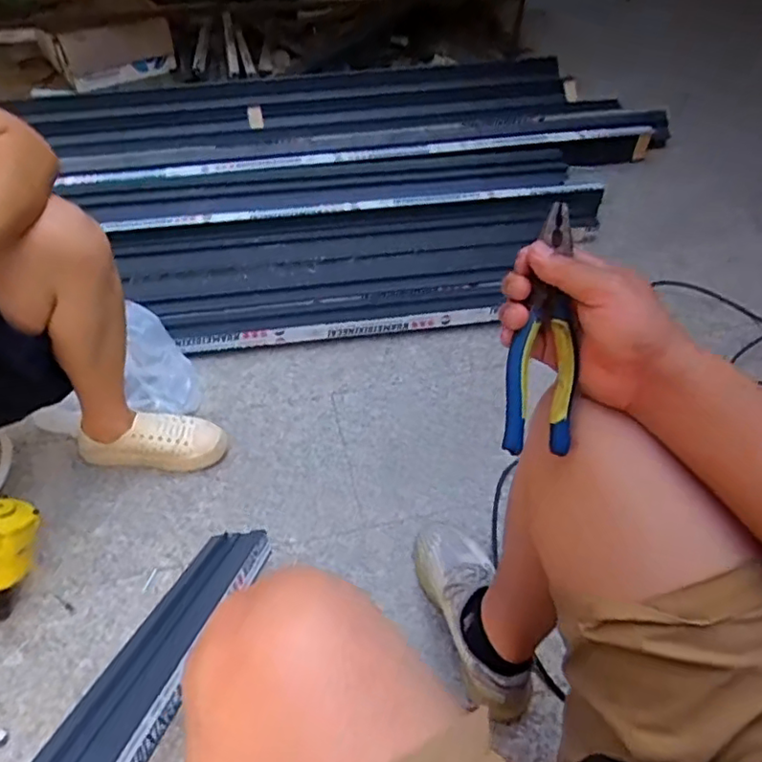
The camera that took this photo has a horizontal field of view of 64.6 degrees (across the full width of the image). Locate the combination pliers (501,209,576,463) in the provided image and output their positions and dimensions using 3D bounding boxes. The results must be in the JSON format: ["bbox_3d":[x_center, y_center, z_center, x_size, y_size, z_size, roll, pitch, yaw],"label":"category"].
[{"bbox_3d":[0.129,-0.038,0.465,0.051,0.024,0.187,8,90,6],"label":"combination pliers"}]

